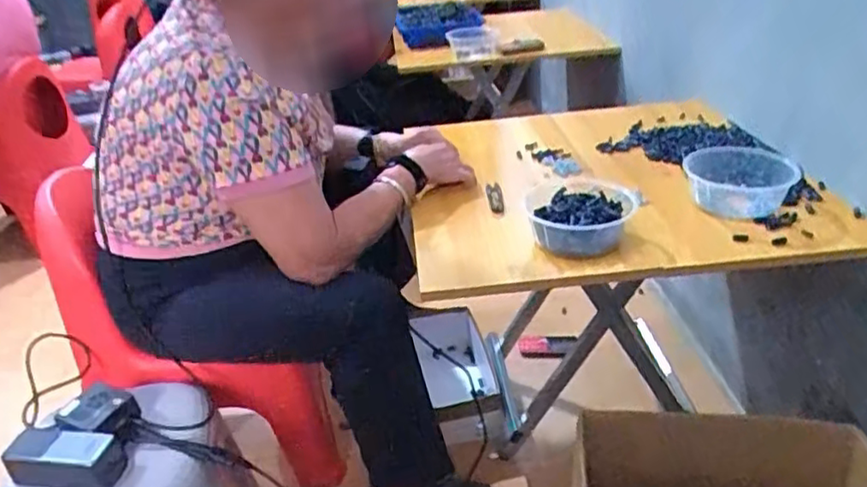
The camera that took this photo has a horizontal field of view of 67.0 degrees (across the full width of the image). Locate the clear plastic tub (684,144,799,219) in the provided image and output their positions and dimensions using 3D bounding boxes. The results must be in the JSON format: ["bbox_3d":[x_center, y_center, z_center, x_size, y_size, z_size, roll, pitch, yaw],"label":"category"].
[{"bbox_3d":[0.439,-0.094,0.934,0.140,0.060,0.141,-4,30,2],"label":"clear plastic tub"}]

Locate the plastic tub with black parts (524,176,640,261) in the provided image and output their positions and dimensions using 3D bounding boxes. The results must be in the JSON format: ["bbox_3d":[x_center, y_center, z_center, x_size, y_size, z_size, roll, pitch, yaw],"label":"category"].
[{"bbox_3d":[0.202,-0.040,0.895,0.139,0.053,0.151,-4,30,2],"label":"plastic tub with black parts"}]

